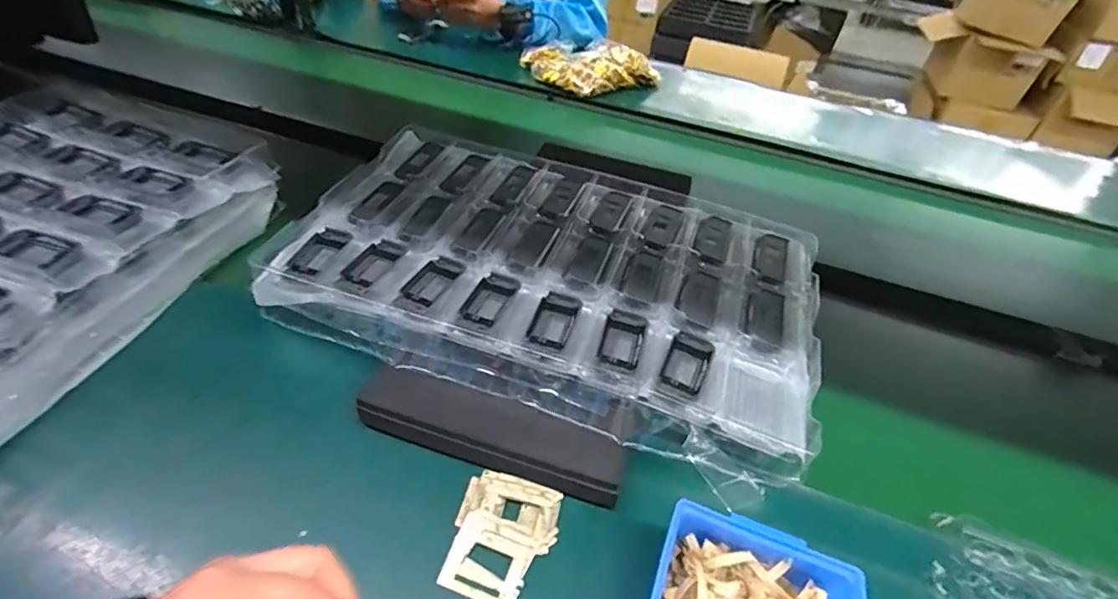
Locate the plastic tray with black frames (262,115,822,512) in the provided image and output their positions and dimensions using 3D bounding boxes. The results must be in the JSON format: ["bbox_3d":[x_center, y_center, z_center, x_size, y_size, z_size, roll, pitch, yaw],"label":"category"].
[{"bbox_3d":[0.006,-0.035,0.531,0.507,0.034,0.325,21,50,9],"label":"plastic tray with black frames"}]

